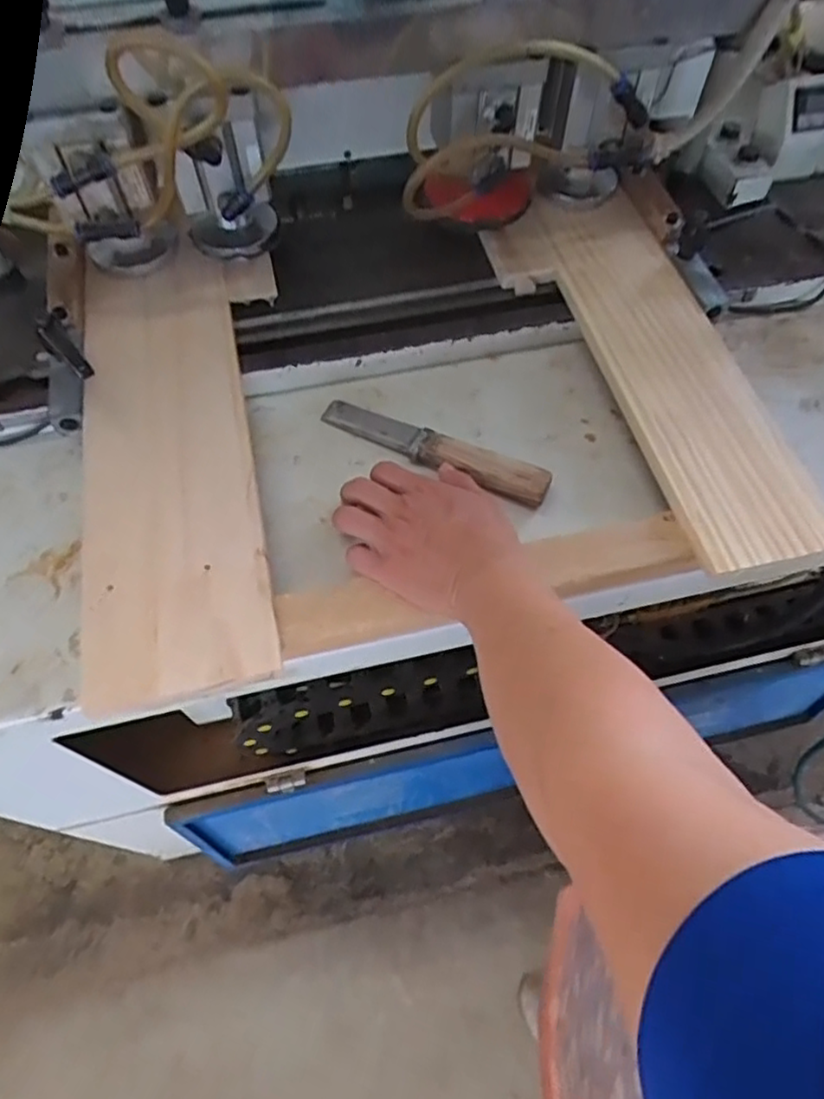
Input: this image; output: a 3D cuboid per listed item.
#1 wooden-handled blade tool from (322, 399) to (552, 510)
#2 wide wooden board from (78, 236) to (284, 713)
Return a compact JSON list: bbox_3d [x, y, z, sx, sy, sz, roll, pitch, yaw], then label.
[{"bbox_3d":[0.017,-0.083,0.534,0.195,0.017,0.032,27,64,14],"label":"wooden-handled blade tool"},{"bbox_3d":[-0.182,-0.086,0.496,0.121,0.022,0.396,-12,64,-4],"label":"wide wooden board"}]

